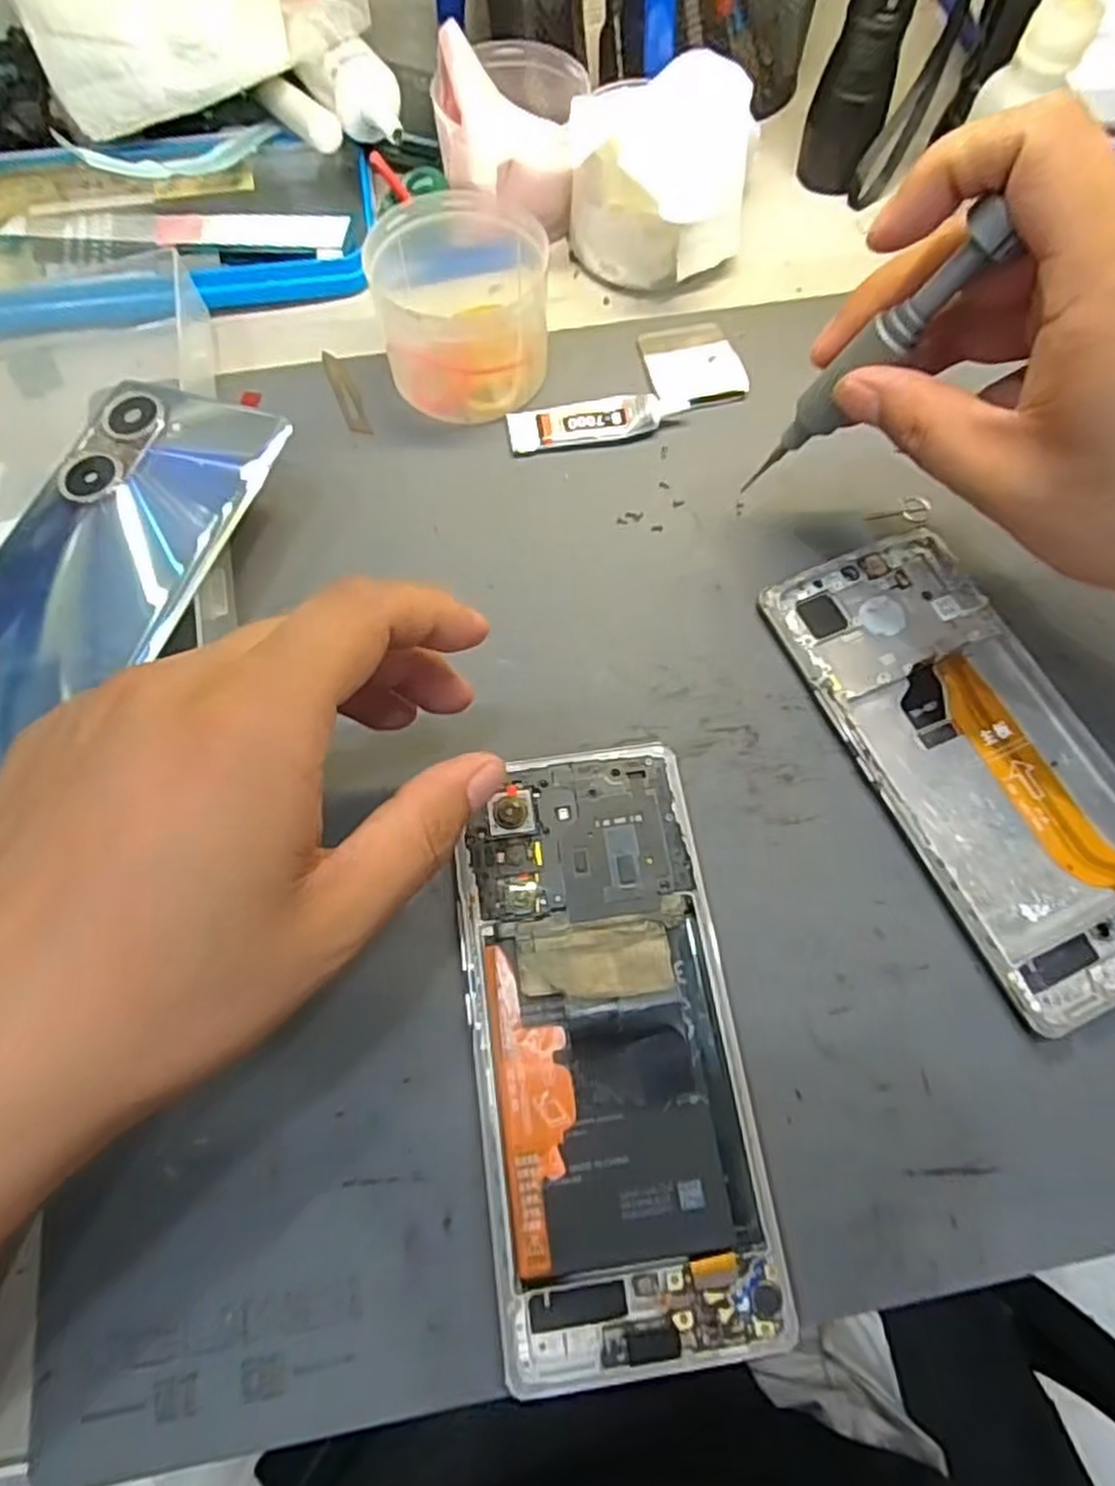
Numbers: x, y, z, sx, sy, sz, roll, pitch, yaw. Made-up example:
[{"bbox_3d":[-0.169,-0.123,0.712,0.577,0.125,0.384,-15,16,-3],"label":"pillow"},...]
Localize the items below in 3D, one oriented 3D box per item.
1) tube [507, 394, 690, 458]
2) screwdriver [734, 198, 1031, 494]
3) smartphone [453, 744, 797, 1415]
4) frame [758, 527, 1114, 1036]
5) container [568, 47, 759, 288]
[{"bbox_3d":[0.016,-0.124,0.290,0.068,0.010,0.019,-7,69,-3],"label":"tube"},{"bbox_3d":[0.088,-0.109,0.224,0.012,0.101,0.010,12,67,-19],"label":"screwdriver"},{"bbox_3d":[0.013,0.077,0.207,0.071,0.012,0.156,-6,69,-3],"label":"smartphone"},{"bbox_3d":[0.135,0.003,0.244,0.074,0.008,0.156,-22,70,-9],"label":"frame"},{"bbox_3d":[0.051,-0.237,0.311,0.062,0.056,0.082,40,73,14],"label":"container"}]

